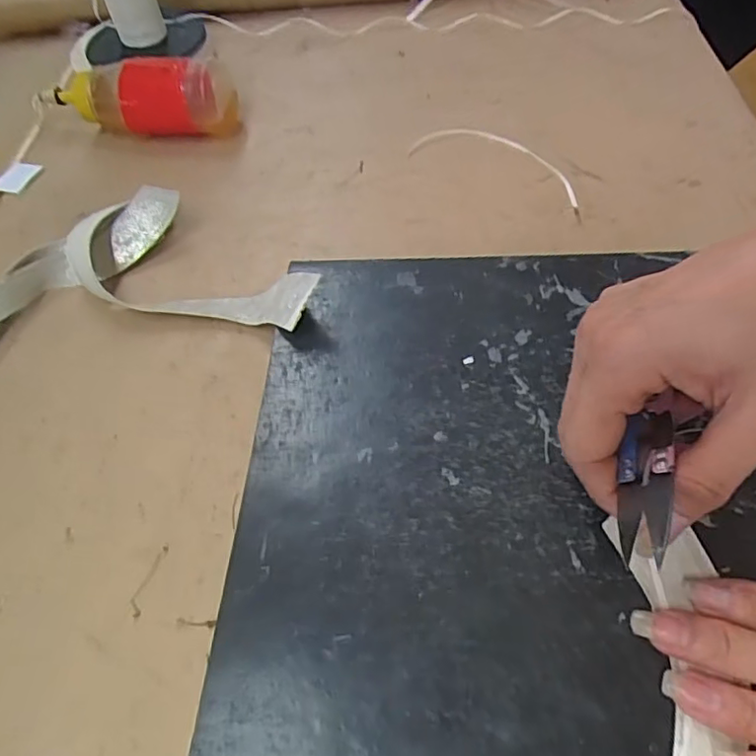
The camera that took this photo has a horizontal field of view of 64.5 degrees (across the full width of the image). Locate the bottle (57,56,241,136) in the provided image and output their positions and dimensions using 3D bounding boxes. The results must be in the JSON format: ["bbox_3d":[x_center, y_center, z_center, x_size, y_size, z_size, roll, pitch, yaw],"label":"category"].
[{"bbox_3d":[-0.173,-0.204,0.443,0.135,0.049,0.042,4,55,8],"label":"bottle"}]

